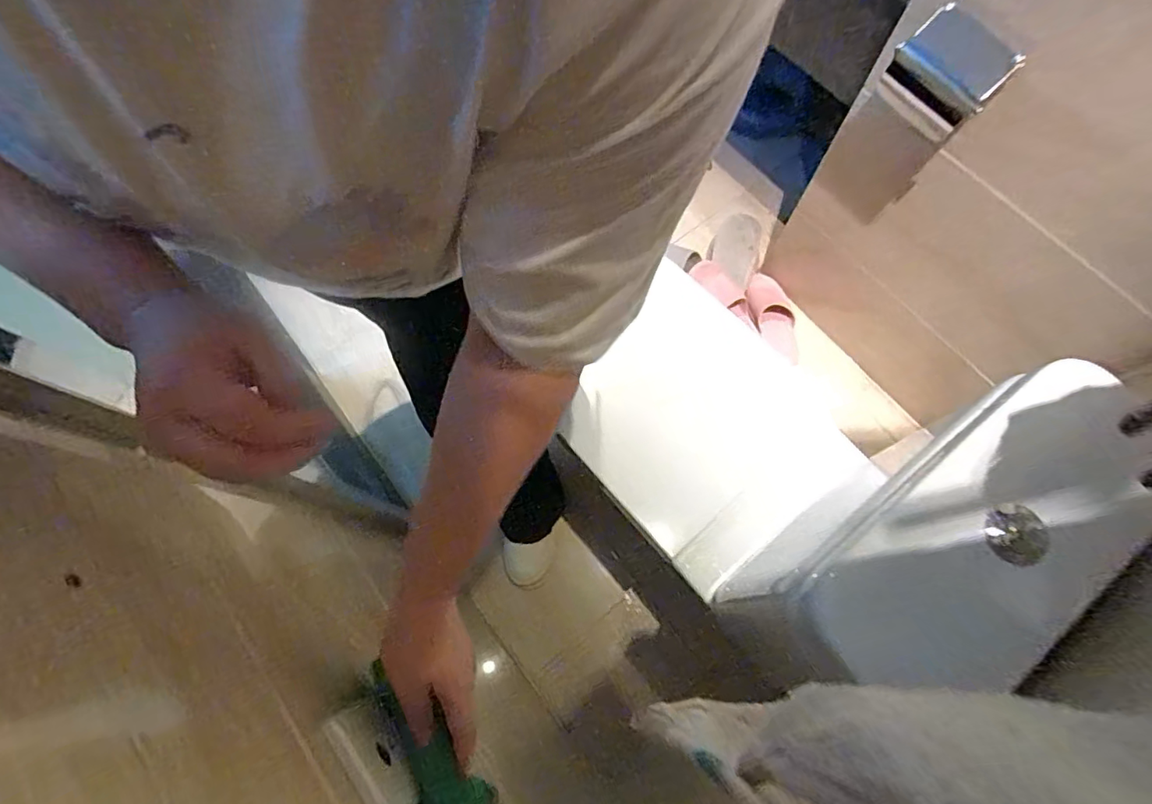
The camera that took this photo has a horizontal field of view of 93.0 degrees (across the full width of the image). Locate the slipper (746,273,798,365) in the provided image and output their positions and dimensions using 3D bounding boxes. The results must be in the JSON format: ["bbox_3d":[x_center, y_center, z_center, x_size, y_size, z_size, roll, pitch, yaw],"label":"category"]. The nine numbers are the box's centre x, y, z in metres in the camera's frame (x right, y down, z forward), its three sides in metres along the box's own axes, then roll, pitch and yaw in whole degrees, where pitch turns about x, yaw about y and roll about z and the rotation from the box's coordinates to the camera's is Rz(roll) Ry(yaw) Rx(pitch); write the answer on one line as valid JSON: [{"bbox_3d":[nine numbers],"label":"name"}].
[{"bbox_3d":[0.467,-0.198,1.304,0.107,0.063,0.227,-30,103,-9],"label":"slipper"}]

